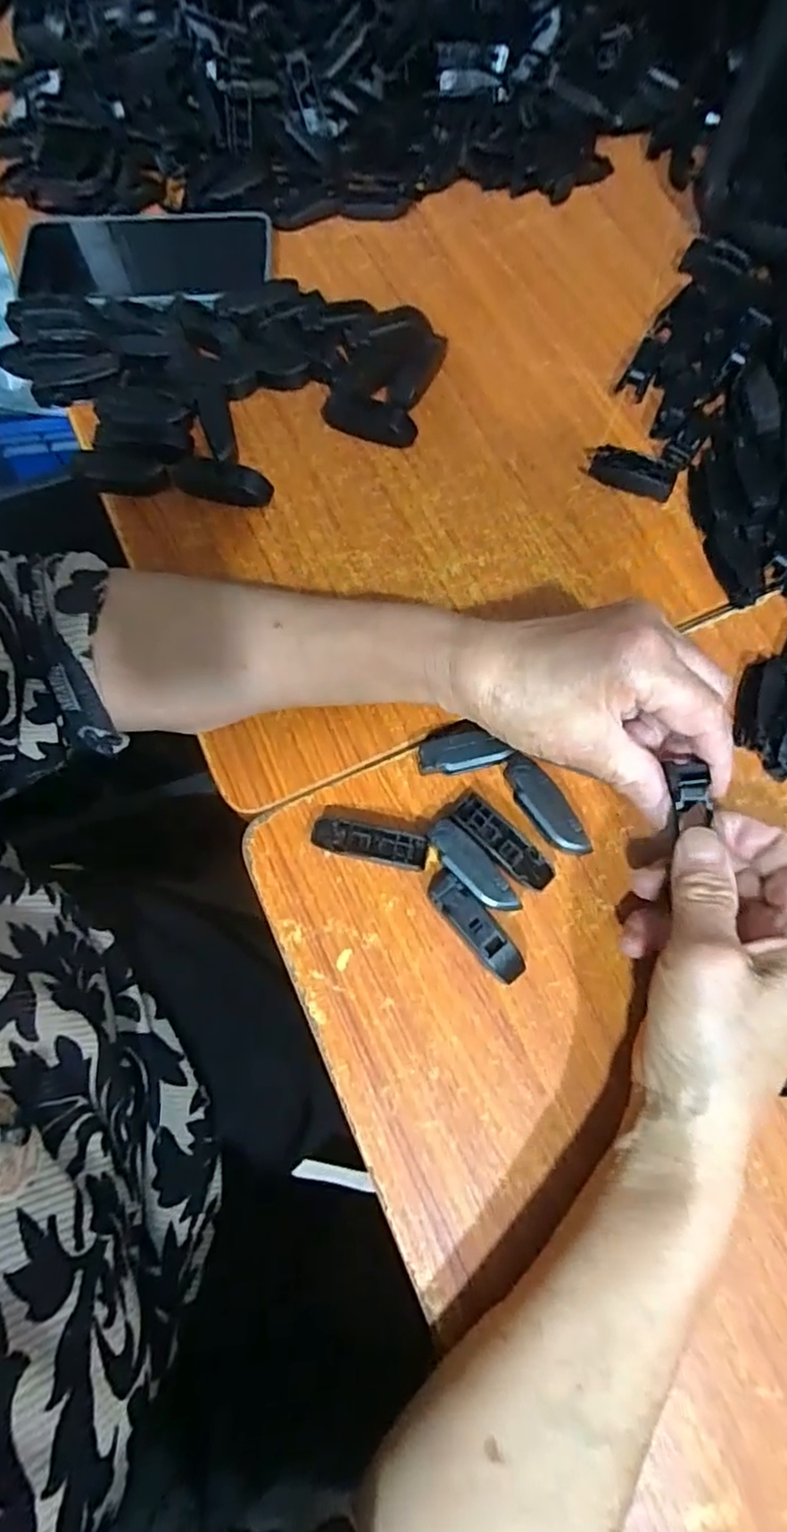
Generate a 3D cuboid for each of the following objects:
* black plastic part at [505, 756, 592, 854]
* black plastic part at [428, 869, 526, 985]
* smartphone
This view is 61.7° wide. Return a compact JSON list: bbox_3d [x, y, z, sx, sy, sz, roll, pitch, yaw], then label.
[{"bbox_3d":[0.074,0.021,0.325,0.018,0.018,0.055,-31,76,-9],"label":"black plastic part"},{"bbox_3d":[0.038,0.076,0.310,0.016,0.015,0.058,-40,77,-11],"label":"black plastic part"},{"bbox_3d":[-0.160,-0.332,0.430,0.156,0.009,0.081,-2,73,-1],"label":"smartphone"}]

